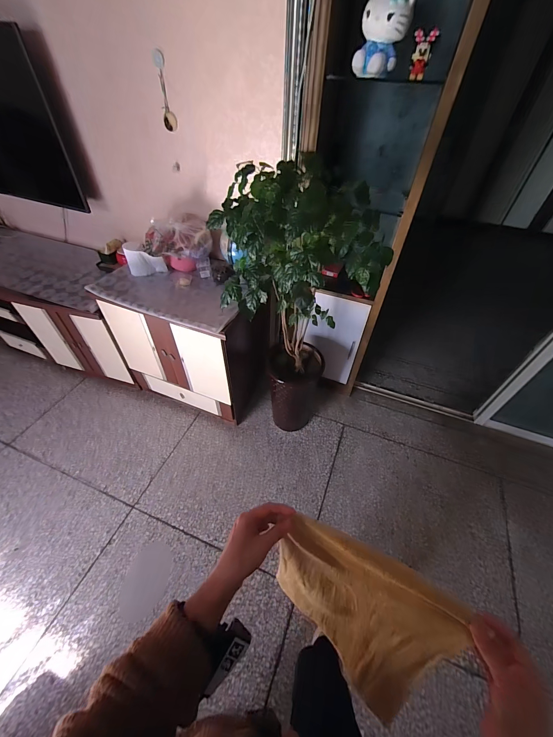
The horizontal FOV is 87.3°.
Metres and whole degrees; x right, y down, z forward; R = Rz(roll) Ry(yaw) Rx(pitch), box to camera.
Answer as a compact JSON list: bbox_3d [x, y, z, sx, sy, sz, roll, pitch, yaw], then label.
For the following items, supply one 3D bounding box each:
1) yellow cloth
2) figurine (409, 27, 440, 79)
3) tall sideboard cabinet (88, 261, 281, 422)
[{"bbox_3d":[0.114,0.377,0.454,0.251,0.265,0.060,26,31,18],"label":"yellow cloth"},{"bbox_3d":[0.413,-0.896,0.831,0.061,0.095,0.034,15,50,11],"label":"figurine"},{"bbox_3d":[-0.427,-0.158,1.570,0.724,0.711,0.497,15,50,11],"label":"tall sideboard cabinet"}]

